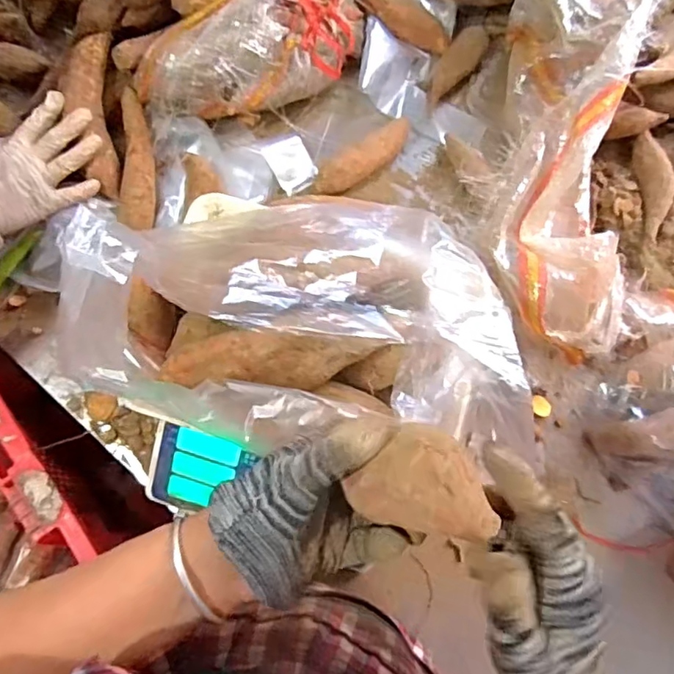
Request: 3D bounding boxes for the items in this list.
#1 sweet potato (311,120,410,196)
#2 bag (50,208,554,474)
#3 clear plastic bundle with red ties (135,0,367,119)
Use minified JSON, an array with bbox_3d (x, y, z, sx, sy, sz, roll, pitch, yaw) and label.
[{"bbox_3d":[0.036,-0.203,0.646,0.135,0.048,0.035,-35,78,-10],"label":"sweet potato"},{"bbox_3d":[-0.031,-0.021,0.417,0.321,0.121,0.191,7,75,0],"label":"bag"},{"bbox_3d":[-0.081,-0.312,0.616,0.266,0.082,0.101,-31,78,-9],"label":"clear plastic bundle with red ties"}]

